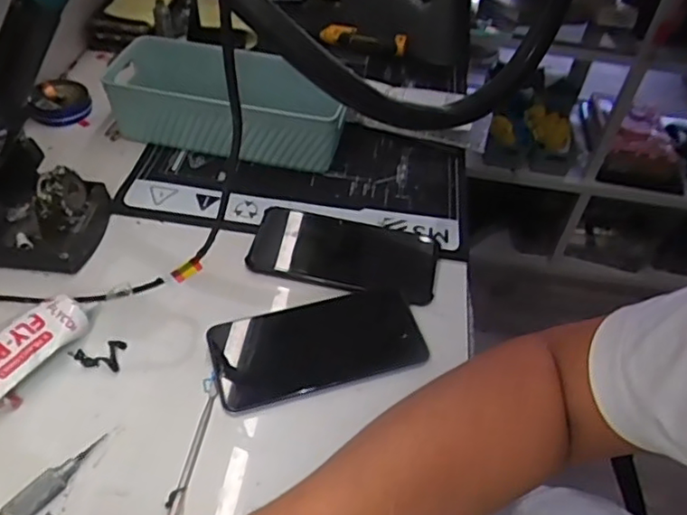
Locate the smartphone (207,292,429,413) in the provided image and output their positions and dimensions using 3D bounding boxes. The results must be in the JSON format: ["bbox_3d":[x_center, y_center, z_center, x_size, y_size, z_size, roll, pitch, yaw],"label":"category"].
[{"bbox_3d":[-0.018,0.068,0.473,0.164,0.013,0.075,-12,48,-15],"label":"smartphone"}]

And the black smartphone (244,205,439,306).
[{"bbox_3d":[0.002,-0.007,0.545,0.163,0.011,0.084,10,46,6],"label":"black smartphone"}]

